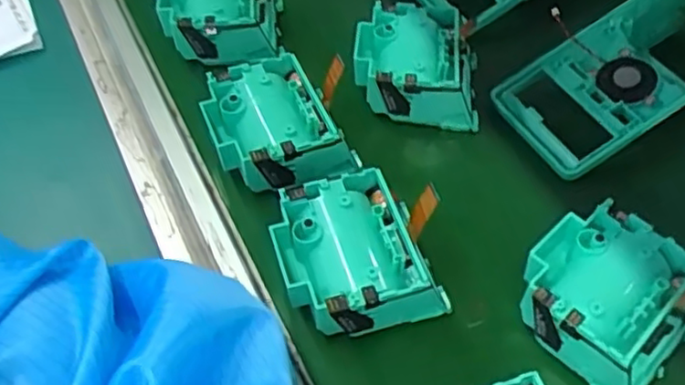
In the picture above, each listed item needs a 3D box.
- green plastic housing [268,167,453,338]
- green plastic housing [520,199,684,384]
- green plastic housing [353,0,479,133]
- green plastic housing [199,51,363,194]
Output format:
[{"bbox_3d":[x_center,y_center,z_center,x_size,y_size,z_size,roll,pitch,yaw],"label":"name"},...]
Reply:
[{"bbox_3d":[0.005,0.035,0.345,0.070,0.050,0.075,-21,55,-10],"label":"green plastic housing"},{"bbox_3d":[0.130,0.051,0.328,0.078,0.041,0.077,36,64,26],"label":"green plastic housing"},{"bbox_3d":[0.048,-0.083,0.433,0.078,0.038,0.077,2,54,6],"label":"green plastic housing"},{"bbox_3d":[-0.040,-0.037,0.395,0.068,0.038,0.088,-25,56,-13],"label":"green plastic housing"}]

